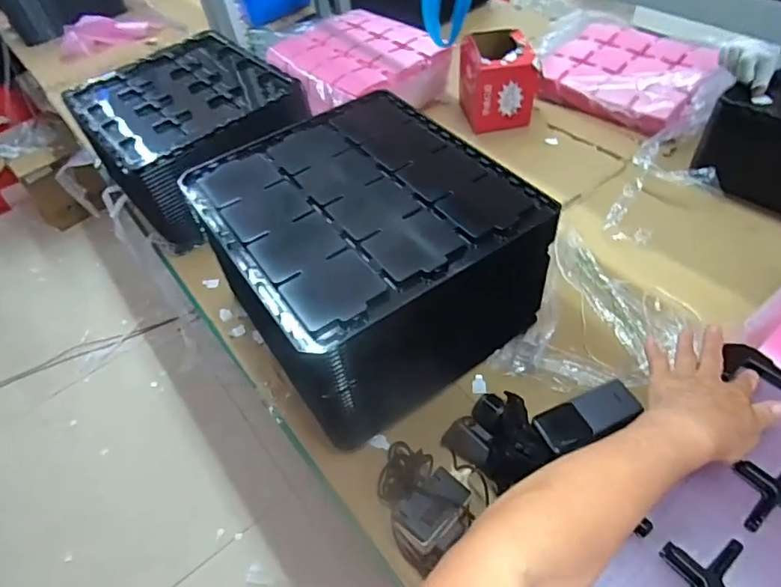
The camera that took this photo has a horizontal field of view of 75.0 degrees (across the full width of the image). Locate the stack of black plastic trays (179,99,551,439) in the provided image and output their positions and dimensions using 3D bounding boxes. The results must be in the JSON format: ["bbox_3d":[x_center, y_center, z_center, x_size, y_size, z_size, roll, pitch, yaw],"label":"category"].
[{"bbox_3d":[-0.033,-0.049,0.715,0.355,0.223,0.408,-33,55,-20],"label":"stack of black plastic trays"}]

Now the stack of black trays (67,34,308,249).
[{"bbox_3d":[-0.371,-0.308,0.989,0.344,0.189,0.379,-32,54,-19],"label":"stack of black trays"}]

